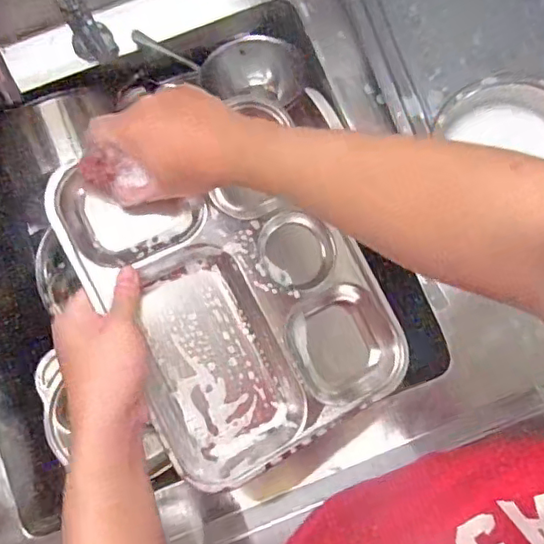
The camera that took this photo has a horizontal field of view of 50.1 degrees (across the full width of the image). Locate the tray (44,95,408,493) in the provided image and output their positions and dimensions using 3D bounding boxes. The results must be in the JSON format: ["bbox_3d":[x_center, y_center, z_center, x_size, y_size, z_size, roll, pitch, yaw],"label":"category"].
[{"bbox_3d":[-0.029,0.014,0.512,0.225,0.034,0.286,-27,89,-16],"label":"tray"}]

